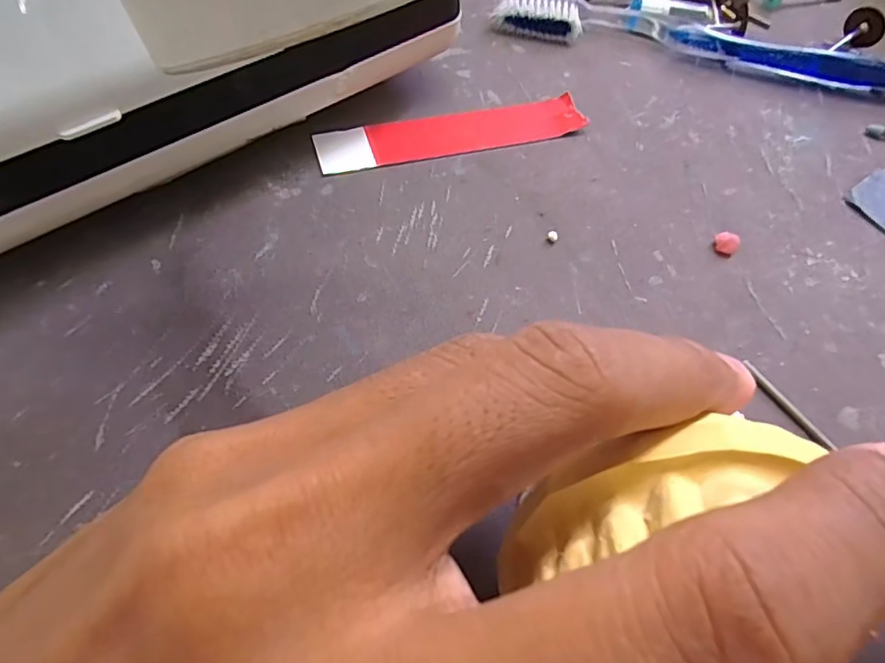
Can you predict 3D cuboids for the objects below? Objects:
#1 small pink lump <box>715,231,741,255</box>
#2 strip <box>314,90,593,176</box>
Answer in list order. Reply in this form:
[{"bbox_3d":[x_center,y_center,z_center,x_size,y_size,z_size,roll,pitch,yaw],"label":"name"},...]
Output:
[{"bbox_3d":[0.096,-0.030,0.186,0.008,0.005,0.006,40,65,17],"label":"small pink lump"},{"bbox_3d":[0.004,-0.075,0.204,0.101,0.004,0.021,-13,62,-11],"label":"strip"}]

